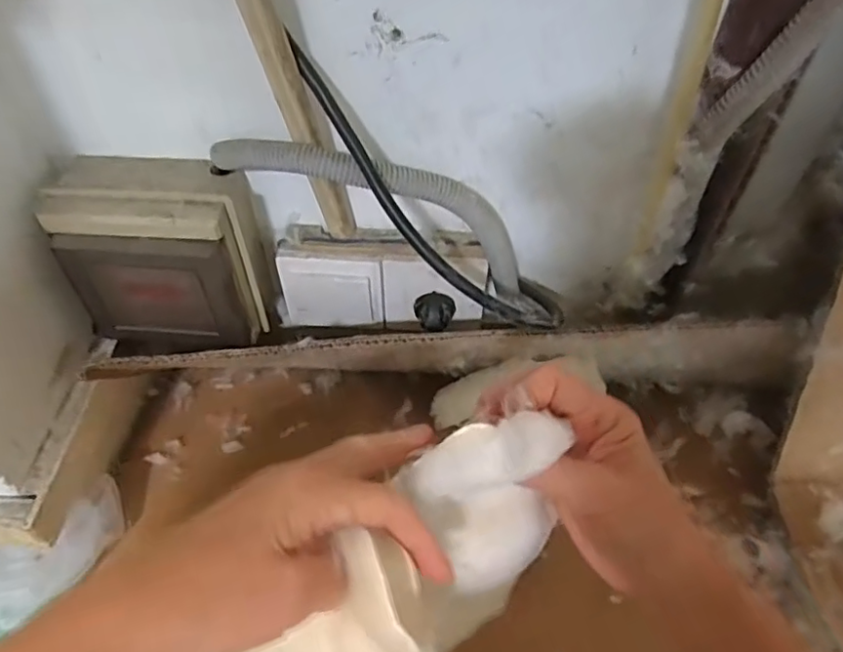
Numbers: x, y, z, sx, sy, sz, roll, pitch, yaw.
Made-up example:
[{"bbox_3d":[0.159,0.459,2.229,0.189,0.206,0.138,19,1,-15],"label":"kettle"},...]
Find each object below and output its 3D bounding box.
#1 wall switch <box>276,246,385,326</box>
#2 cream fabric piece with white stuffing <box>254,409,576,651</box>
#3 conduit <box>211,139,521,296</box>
[{"bbox_3d":[-0.075,-0.032,0.513,0.084,0.079,0.013,2,50,0],"label":"wall switch"},{"bbox_3d":[-0.001,0.118,0.275,0.067,0.111,0.162,34,57,25],"label":"cream fabric piece with white stuffing"},{"bbox_3d":[-0.019,-0.095,0.450,0.262,0.072,0.051,18,46,-20],"label":"conduit"}]

